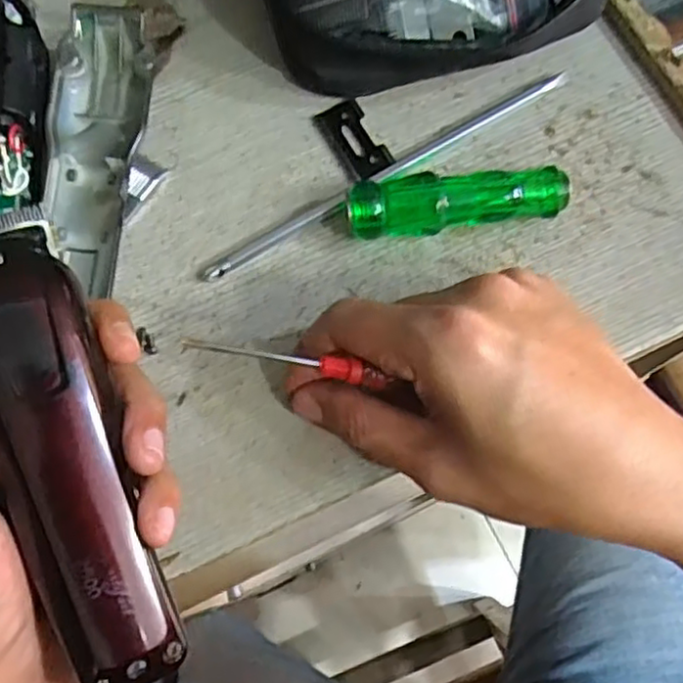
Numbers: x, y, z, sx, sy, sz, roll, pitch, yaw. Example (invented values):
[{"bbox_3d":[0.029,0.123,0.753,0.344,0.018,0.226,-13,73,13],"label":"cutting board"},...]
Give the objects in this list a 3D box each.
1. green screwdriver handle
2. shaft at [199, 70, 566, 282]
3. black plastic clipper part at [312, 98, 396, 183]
[{"bbox_3d":[0.050,-0.059,0.299,0.093,0.023,0.021,-5,72,0],"label":"green screwdriver handle"},{"bbox_3d":[0.020,-0.077,0.315,0.189,0.007,0.010,-30,74,-8],"label":"shaft"},{"bbox_3d":[0.006,-0.094,0.322,0.022,0.004,0.042,-27,73,-7],"label":"black plastic clipper part"}]

